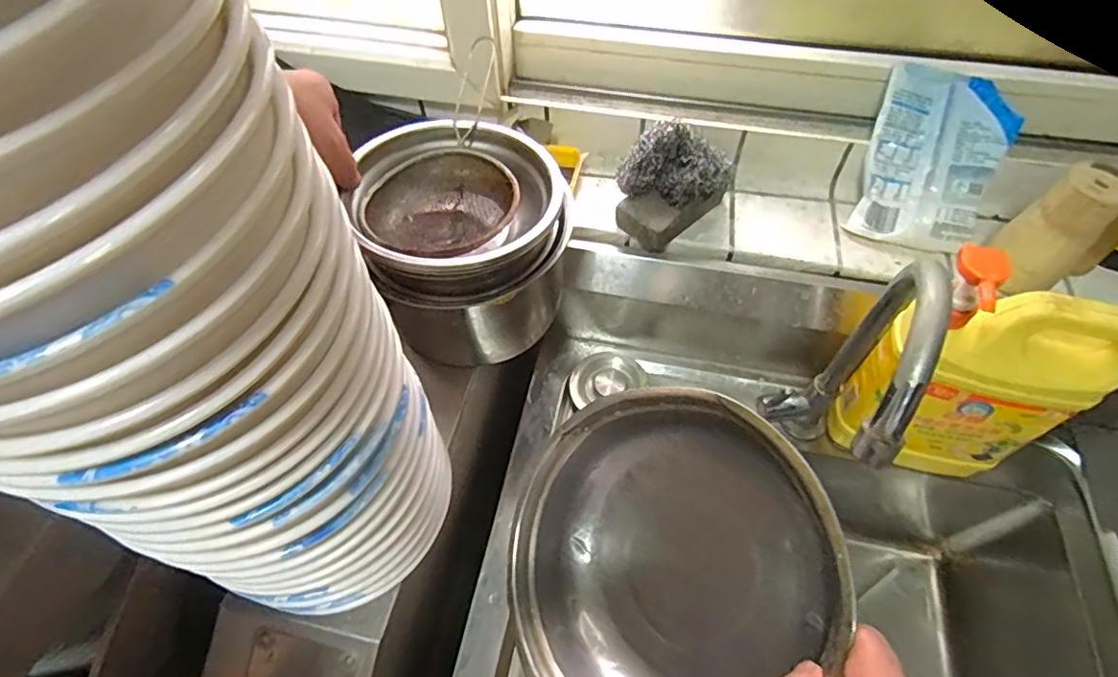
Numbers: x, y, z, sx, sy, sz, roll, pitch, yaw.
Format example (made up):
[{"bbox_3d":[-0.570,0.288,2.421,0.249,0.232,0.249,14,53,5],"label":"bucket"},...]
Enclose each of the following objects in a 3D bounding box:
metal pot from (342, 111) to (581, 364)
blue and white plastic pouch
[{"bbox_3d":[-0.076,-0.080,0.463,0.152,0.133,0.156,-1,57,1],"label":"metal pot"},{"bbox_3d":[0.346,-0.164,0.512,0.116,0.019,0.159,16,93,14],"label":"blue and white plastic pouch"}]

